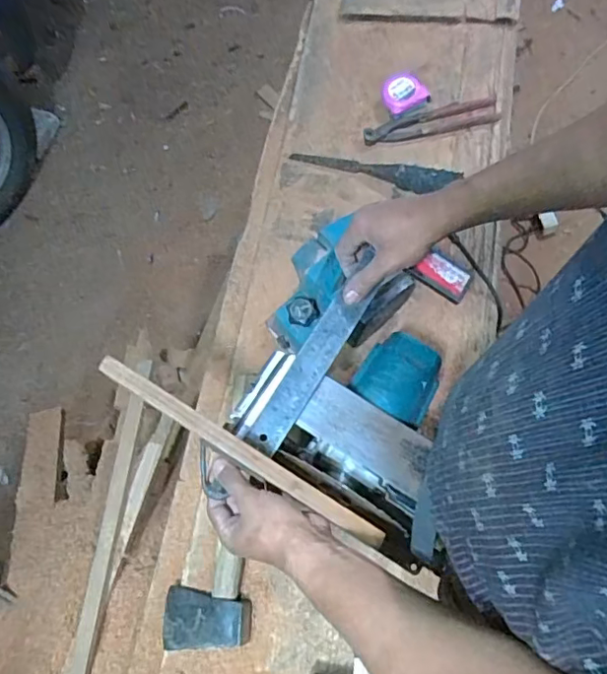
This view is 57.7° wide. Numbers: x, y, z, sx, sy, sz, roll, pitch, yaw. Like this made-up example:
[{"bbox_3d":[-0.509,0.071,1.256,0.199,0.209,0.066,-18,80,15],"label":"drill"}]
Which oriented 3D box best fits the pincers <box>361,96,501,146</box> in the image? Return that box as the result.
[{"bbox_3d":[0.216,-0.363,0.930,0.226,0.016,0.051,-14,66,-2],"label":"pincers"}]

